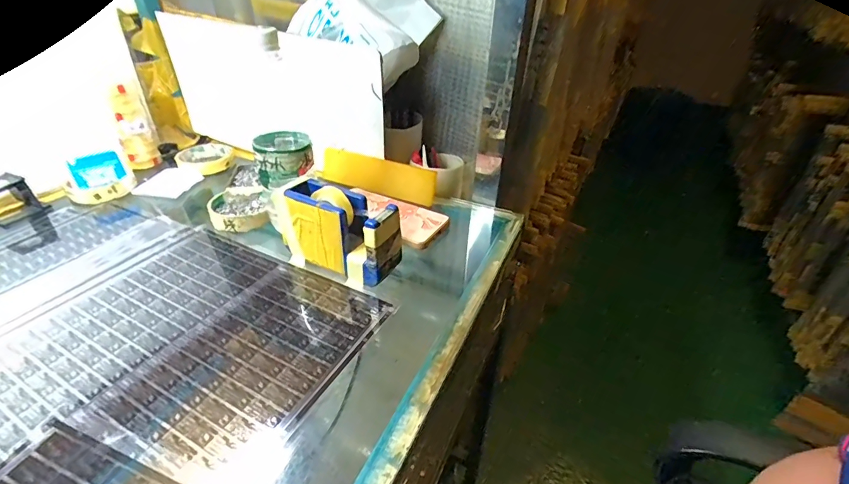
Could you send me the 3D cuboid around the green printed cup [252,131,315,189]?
[{"bbox_3d":[-0.162,-0.100,0.474,0.062,0.042,0.072,-8,35,-13],"label":"green printed cup"}]

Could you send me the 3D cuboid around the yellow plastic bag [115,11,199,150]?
[{"bbox_3d":[-0.467,-0.276,0.703,0.073,0.196,0.043,15,36,18],"label":"yellow plastic bag"}]

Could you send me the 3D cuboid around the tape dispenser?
[{"bbox_3d":[-0.094,-0.012,0.435,0.137,0.082,0.051,19,38,23],"label":"tape dispenser"}]

